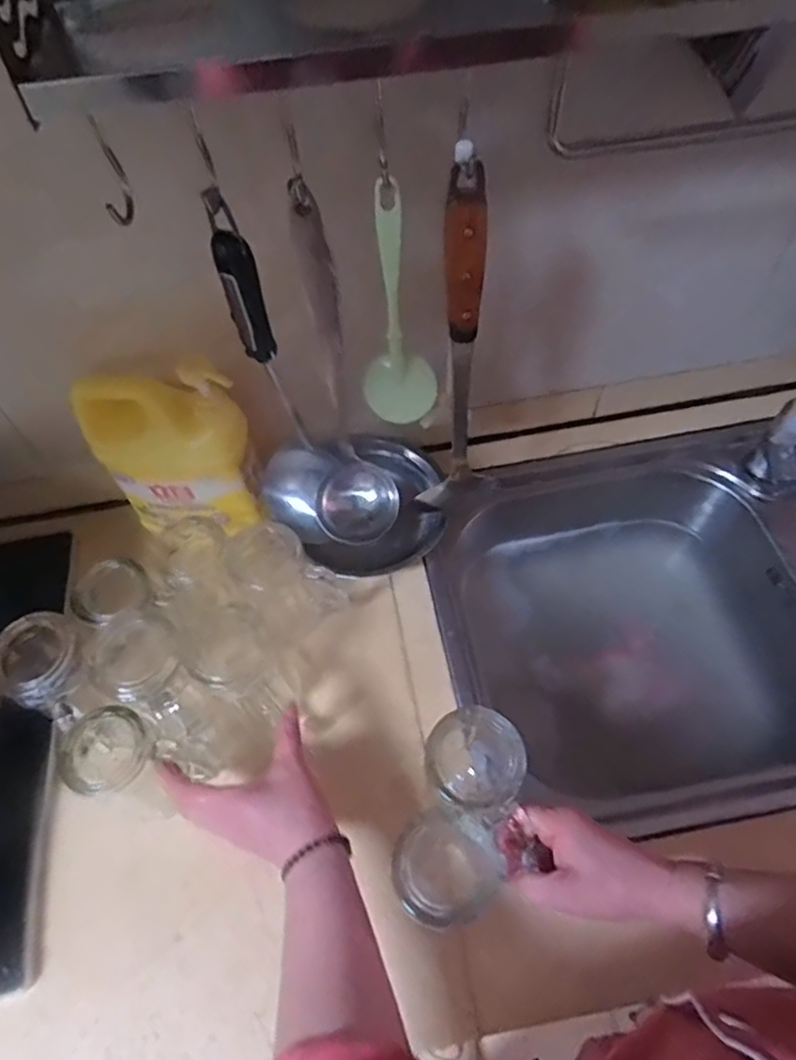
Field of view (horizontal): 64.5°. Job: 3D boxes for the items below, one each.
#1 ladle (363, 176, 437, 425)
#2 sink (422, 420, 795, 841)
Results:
[{"bbox_3d":[-0.001,-0.150,0.439,0.054,0.193,0.027,2,57,4],"label":"ladle"},{"bbox_3d":[0.425,0.084,0.726,0.755,0.153,0.417,-8,57,-2],"label":"sink"}]

